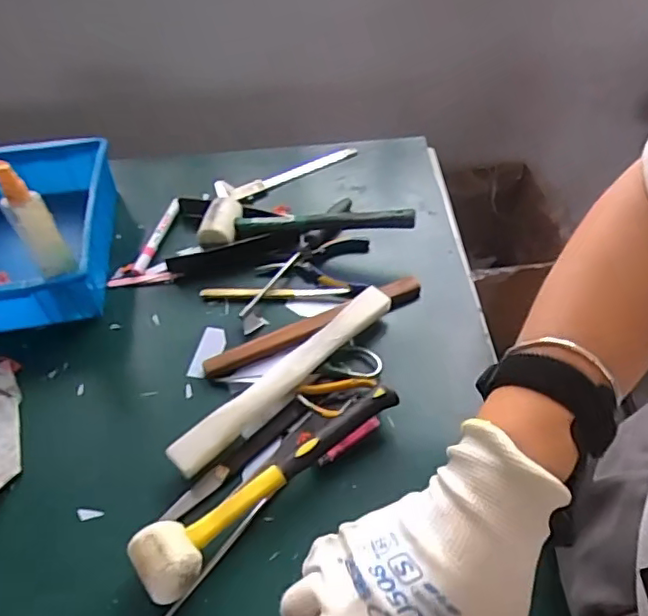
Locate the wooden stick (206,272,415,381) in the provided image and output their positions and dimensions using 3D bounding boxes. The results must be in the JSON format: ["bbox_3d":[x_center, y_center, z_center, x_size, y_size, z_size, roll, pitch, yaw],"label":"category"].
[{"bbox_3d":[-0.009,0.020,0.694,0.276,0.017,0.027,-21,51,-14],"label":"wooden stick"}]

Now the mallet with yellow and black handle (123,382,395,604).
[{"bbox_3d":[-0.048,0.163,0.555,0.278,0.049,0.056,-33,55,-23],"label":"mallet with yellow and black handle"}]

